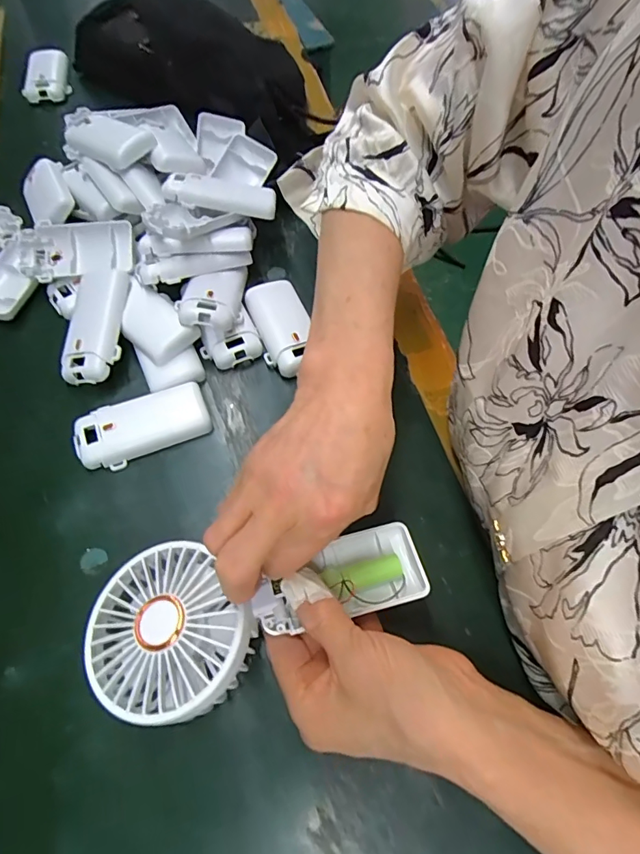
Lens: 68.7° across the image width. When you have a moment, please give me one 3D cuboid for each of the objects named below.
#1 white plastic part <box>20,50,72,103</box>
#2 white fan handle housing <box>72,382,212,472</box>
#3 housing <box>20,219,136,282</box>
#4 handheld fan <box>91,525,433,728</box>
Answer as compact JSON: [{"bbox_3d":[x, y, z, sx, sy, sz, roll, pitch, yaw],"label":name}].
[{"bbox_3d":[-0.327,-0.420,0.556,0.054,0.021,0.078,-12,63,-8],"label":"white plastic part"},{"bbox_3d":[-0.129,-0.002,0.340,0.092,0.014,0.044,-23,65,-13],"label":"white fan handle housing"},{"bbox_3d":[-0.205,-0.147,0.385,0.101,0.014,0.045,-2,62,-3],"label":"housing"},{"bbox_3d":[-0.032,0.092,0.254,0.178,0.027,0.082,-13,64,-13],"label":"handheld fan"}]

